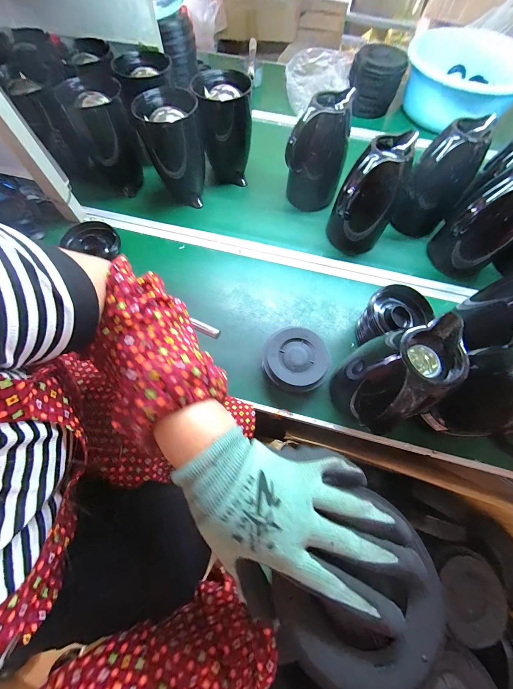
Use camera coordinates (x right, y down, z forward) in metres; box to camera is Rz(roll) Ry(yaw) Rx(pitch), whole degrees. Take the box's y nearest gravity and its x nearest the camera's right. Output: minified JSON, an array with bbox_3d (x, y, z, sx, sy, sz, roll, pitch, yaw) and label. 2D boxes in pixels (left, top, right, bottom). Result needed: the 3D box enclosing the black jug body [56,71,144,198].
[{"bbox_3d":[-0.360,-0.501,0.615,0.128,0.203,0.117,-15,70,-8],"label":"black jug body"}]

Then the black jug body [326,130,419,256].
[{"bbox_3d":[0.238,-0.298,0.527,0.105,0.196,0.142,32,71,10],"label":"black jug body"}]

